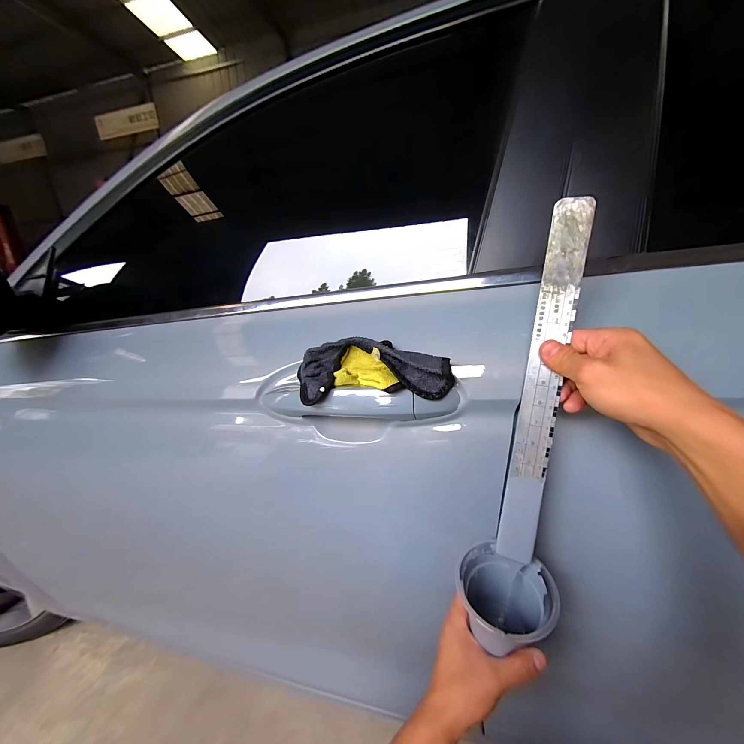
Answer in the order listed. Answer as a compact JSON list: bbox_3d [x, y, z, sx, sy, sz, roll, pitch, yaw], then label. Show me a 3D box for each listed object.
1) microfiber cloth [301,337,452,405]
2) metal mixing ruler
[{"bbox_3d":[-0.001,0.006,0.363,0.175,0.077,0.057,-1,20,7],"label":"microfiber cloth"},{"bbox_3d":[0.163,0.017,0.300,0.033,0.344,0.006,11,8,35],"label":"metal mixing ruler"}]

